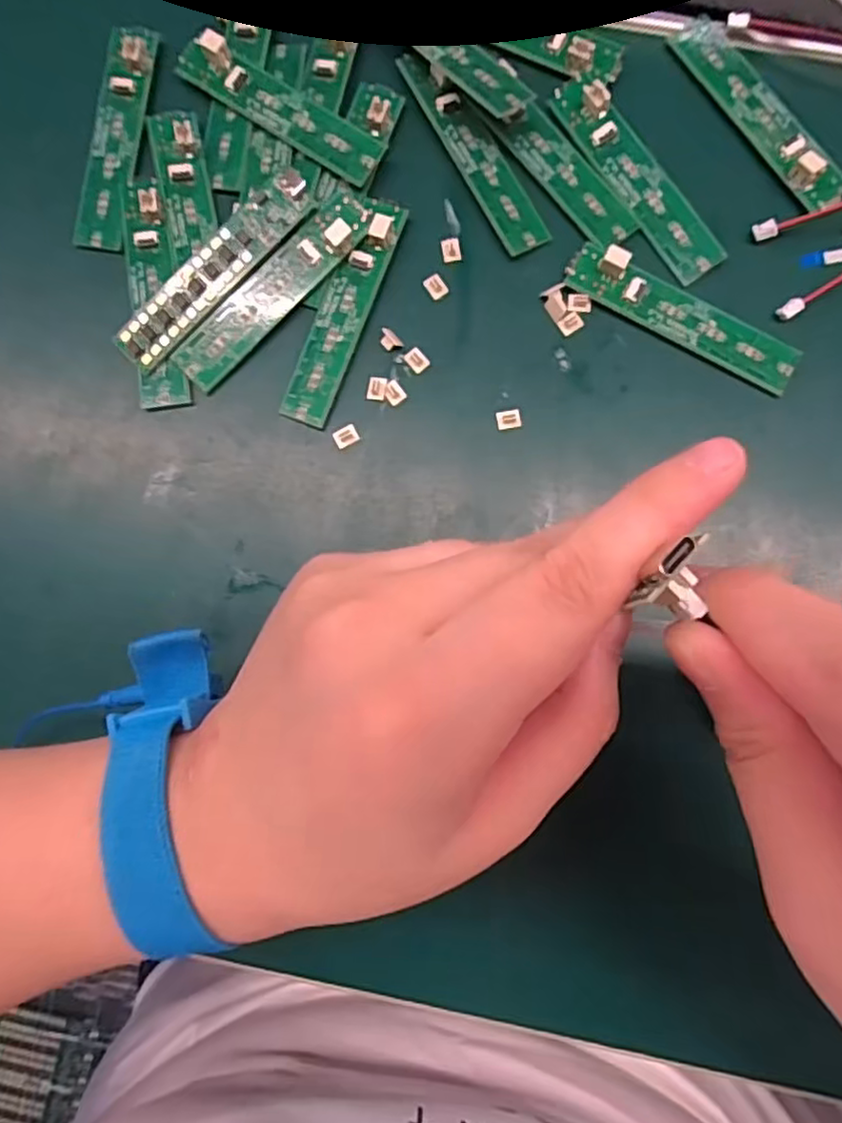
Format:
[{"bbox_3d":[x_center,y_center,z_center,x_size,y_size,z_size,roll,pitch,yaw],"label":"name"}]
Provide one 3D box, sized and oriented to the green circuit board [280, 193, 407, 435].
[{"bbox_3d":[-0.027,-0.088,0.228,0.018,0.009,0.083,21,87,3],"label":"green circuit board"}]

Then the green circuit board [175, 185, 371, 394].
[{"bbox_3d":[-0.051,-0.094,0.228,0.019,0.009,0.084,44,93,-10],"label":"green circuit board"}]

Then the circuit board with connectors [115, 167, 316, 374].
[{"bbox_3d":[-0.071,-0.100,0.226,0.082,0.004,0.017,-43,96,5],"label":"circuit board with connectors"}]

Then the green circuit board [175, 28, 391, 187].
[{"bbox_3d":[-0.050,-0.162,0.234,0.082,0.007,0.018,35,87,4],"label":"green circuit board"}]

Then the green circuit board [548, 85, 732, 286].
[{"bbox_3d":[0.076,-0.135,0.229,0.018,0.008,0.083,-36,86,-1],"label":"green circuit board"}]

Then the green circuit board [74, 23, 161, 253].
[{"bbox_3d":[-0.110,-0.153,0.235,0.018,0.007,0.081,10,86,2],"label":"green circuit board"}]

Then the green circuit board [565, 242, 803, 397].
[{"bbox_3d":[0.090,-0.085,0.224,0.084,0.010,0.018,28,87,3],"label":"green circuit board"}]

